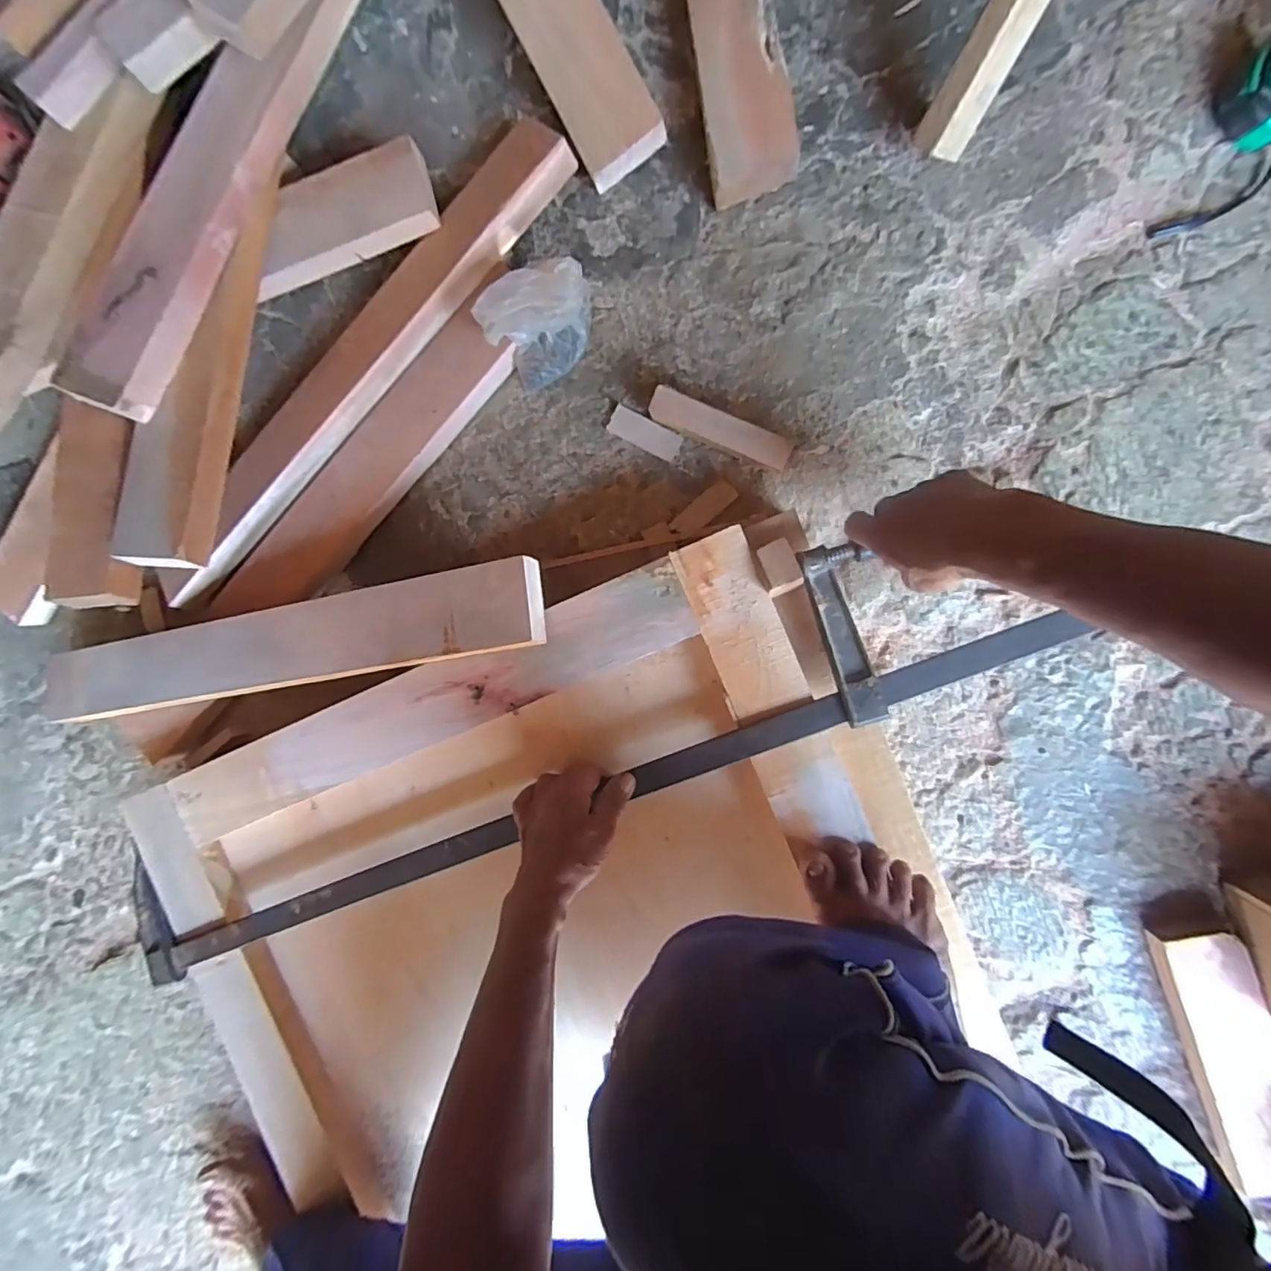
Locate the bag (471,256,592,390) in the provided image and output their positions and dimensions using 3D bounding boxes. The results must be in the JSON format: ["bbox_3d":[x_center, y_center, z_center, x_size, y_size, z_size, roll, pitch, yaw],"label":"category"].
[{"bbox_3d":[-0.091,-0.313,0.559,0.109,0.080,0.077,-32,89,8],"label":"bag"}]

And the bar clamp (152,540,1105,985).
[{"bbox_3d":[-0.095,0.126,0.525,0.970,0.044,0.163,-23,91,8],"label":"bar clamp"}]

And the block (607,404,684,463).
[{"bbox_3d":[0.010,-0.214,0.588,0.079,0.009,0.029,29,97,5],"label":"block"}]

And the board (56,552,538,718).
[{"bbox_3d":[-0.377,0.016,0.573,0.604,0.030,0.078,-10,99,13],"label":"board"}]

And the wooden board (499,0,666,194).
[{"bbox_3d":[-0.077,-0.601,0.538,0.082,0.017,0.303,-28,97,18],"label":"wooden board"}]

